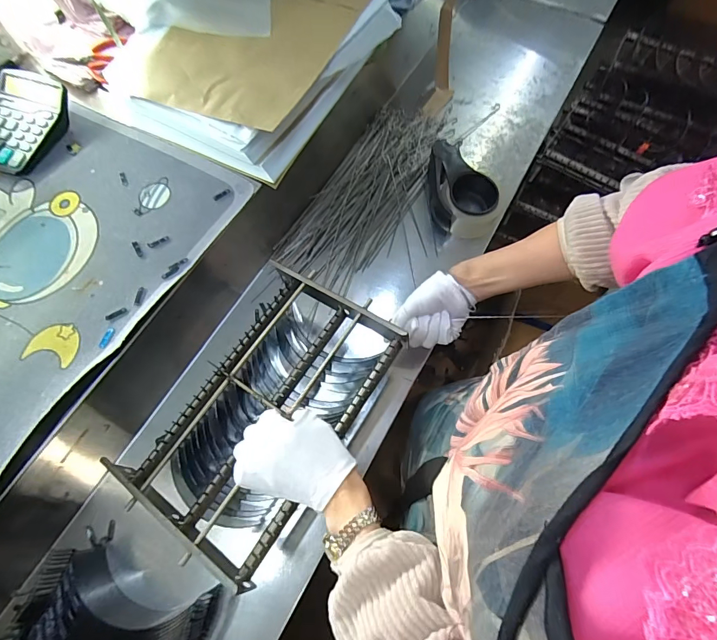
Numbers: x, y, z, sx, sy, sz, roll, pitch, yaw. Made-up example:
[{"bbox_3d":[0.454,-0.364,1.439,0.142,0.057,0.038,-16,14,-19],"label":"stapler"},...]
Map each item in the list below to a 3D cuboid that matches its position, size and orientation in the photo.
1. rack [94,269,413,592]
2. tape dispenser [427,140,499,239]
[{"bbox_3d":[-0.109,0.102,0.468,0.187,0.073,0.311,31,71,14],"label":"rack"},{"bbox_3d":[0.172,-0.219,0.658,0.106,0.072,0.139,0,67,2],"label":"tape dispenser"}]

